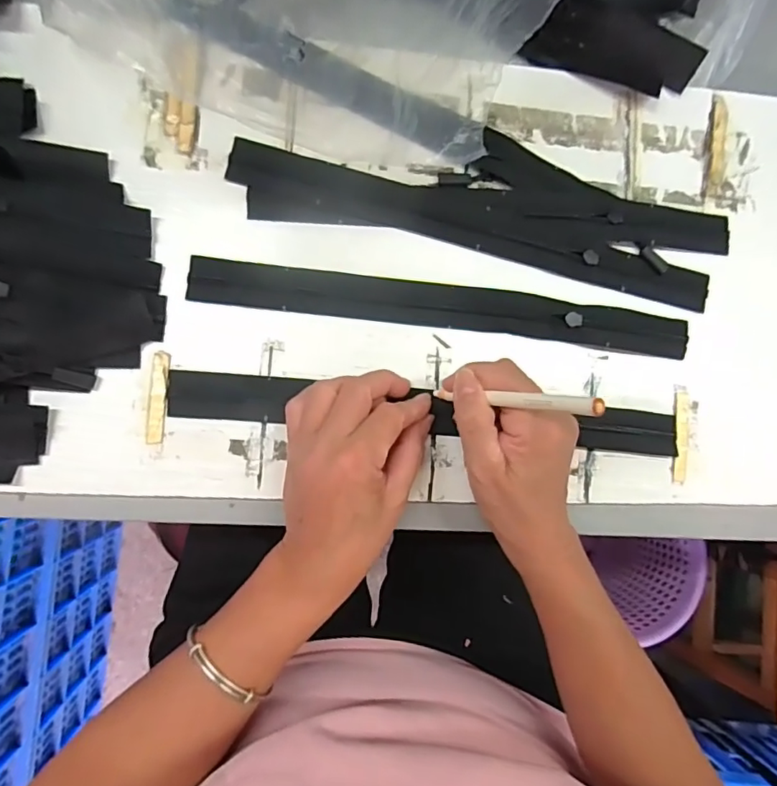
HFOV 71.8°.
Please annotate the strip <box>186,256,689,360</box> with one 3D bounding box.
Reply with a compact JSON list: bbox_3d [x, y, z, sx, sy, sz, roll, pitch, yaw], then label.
[{"bbox_3d":[0.045,-0.059,0.371,0.349,0.008,0.029,6,87,-7],"label":"strip"}]

